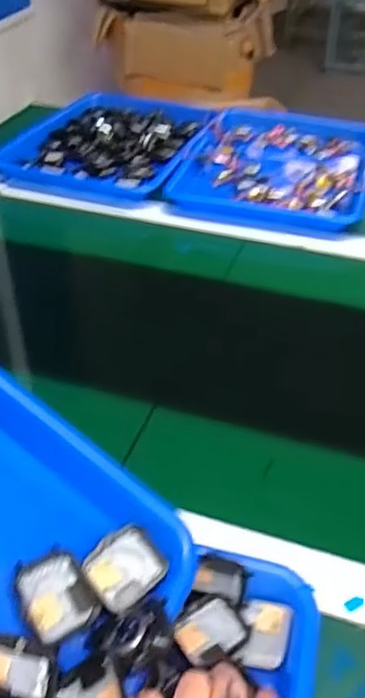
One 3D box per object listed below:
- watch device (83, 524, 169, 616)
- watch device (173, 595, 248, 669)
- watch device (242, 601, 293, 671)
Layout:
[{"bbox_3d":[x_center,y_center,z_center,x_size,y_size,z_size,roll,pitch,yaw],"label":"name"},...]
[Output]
[{"bbox_3d":[-0.033,0.125,0.359,0.042,0.008,0.037,-37,81,-27],"label":"watch device"},{"bbox_3d":[0.018,0.174,0.386,0.040,0.005,0.034,-29,48,-28],"label":"watch device"},{"bbox_3d":[0.050,0.173,0.383,0.028,0.009,0.040,8,42,11],"label":"watch device"}]

